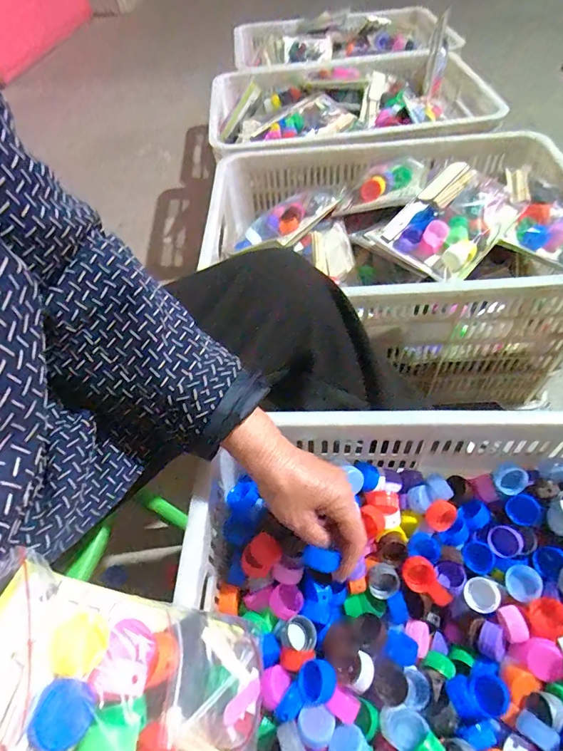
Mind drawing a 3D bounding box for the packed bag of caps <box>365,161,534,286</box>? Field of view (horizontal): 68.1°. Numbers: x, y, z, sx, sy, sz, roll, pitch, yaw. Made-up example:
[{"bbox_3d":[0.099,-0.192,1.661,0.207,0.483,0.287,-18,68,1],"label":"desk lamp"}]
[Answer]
[{"bbox_3d":[0.257,-0.234,0.634,0.208,0.073,0.145,-40,59,-22],"label":"packed bag of caps"}]

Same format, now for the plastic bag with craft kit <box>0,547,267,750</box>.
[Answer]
[{"bbox_3d":[-0.092,0.215,0.261,0.042,0.217,0.139,-33,36,28],"label":"plastic bag with craft kit"}]

